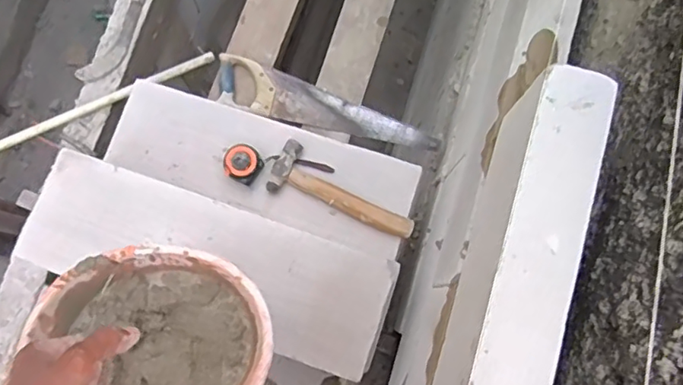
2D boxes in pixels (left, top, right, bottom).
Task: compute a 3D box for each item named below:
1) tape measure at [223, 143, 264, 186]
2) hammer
[{"bbox_3d":[-0.190,-0.055,1.095,0.070,0.035,0.068,35,80,5],"label":"tape measure"},{"bbox_3d":[0.001,0.011,1.089,0.284,0.024,0.098,29,80,4],"label":"hammer"}]

